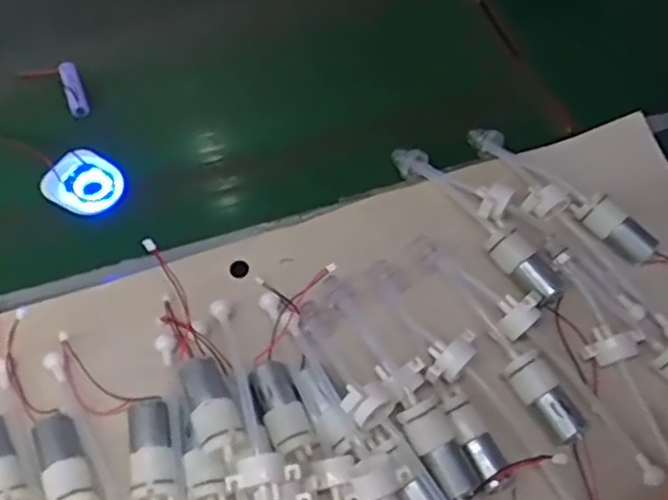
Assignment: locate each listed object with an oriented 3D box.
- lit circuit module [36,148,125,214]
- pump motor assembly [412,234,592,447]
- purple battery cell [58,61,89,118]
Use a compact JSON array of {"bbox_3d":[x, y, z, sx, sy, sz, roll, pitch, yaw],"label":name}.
[{"bbox_3d":[-0.185,-0.050,0.519,0.057,0.007,0.048,31,64,12],"label":"lit circuit module"},{"bbox_3d":[0.112,0.047,0.449,0.036,0.032,0.158,-27,67,-18],"label":"pump motor assembly"},{"bbox_3d":[-0.208,-0.128,0.556,0.014,0.013,0.053,-19,64,-14],"label":"purple battery cell"}]

